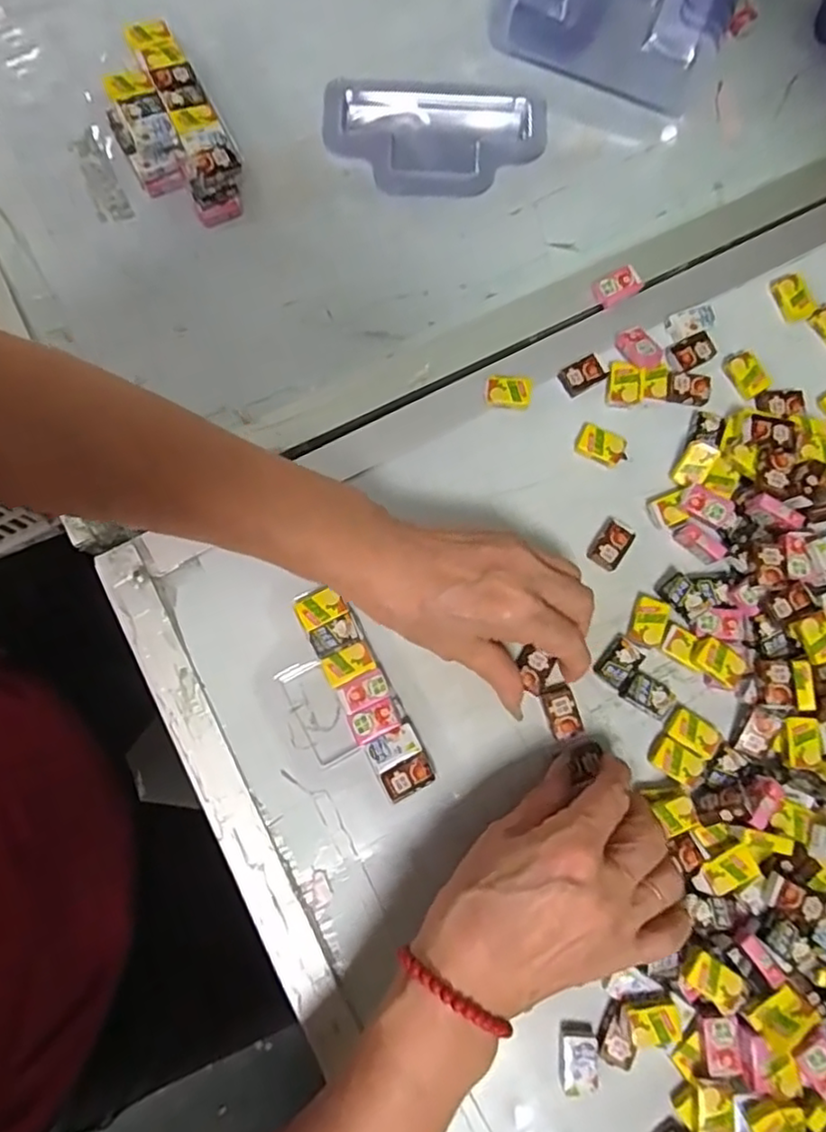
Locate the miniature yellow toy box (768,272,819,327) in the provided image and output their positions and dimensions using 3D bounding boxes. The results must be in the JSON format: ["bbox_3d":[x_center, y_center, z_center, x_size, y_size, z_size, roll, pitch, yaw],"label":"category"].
[{"bbox_3d":[0.234,-0.165,0.398,0.018,0.008,0.030,-22,80,-6],"label":"miniature yellow toy box"}]

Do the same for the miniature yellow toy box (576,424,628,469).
[{"bbox_3d":[0.110,-0.069,0.375,0.030,0.006,0.019,21,79,3],"label":"miniature yellow toy box"}]

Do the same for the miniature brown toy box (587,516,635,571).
[{"bbox_3d":[0.112,-0.011,0.366,0.019,0.007,0.027,39,80,6],"label":"miniature brown toy box"}]

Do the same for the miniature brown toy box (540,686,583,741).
[{"bbox_3d":[0.080,0.079,0.347,0.016,0.008,0.026,-15,79,-4],"label":"miniature brown toy box"}]

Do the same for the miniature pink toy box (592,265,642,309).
[{"bbox_3d":[0.126,-0.171,0.396,0.027,0.012,0.016,-24,80,-6],"label":"miniature pink toy box"}]

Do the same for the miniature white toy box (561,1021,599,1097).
[{"bbox_3d":[0.080,0.239,0.312,0.017,0.006,0.028,1,78,-1],"label":"miniature white toy box"}]

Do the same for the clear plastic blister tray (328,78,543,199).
[{"bbox_3d":[0.015,-0.269,0.410,0.138,0.014,0.071,-1,79,-2],"label":"clear plastic blister tray"}]

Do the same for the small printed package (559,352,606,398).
[{"bbox_3d":[0.103,-0.114,0.385,0.029,0.008,0.018,-29,81,-7],"label":"small printed package"}]

